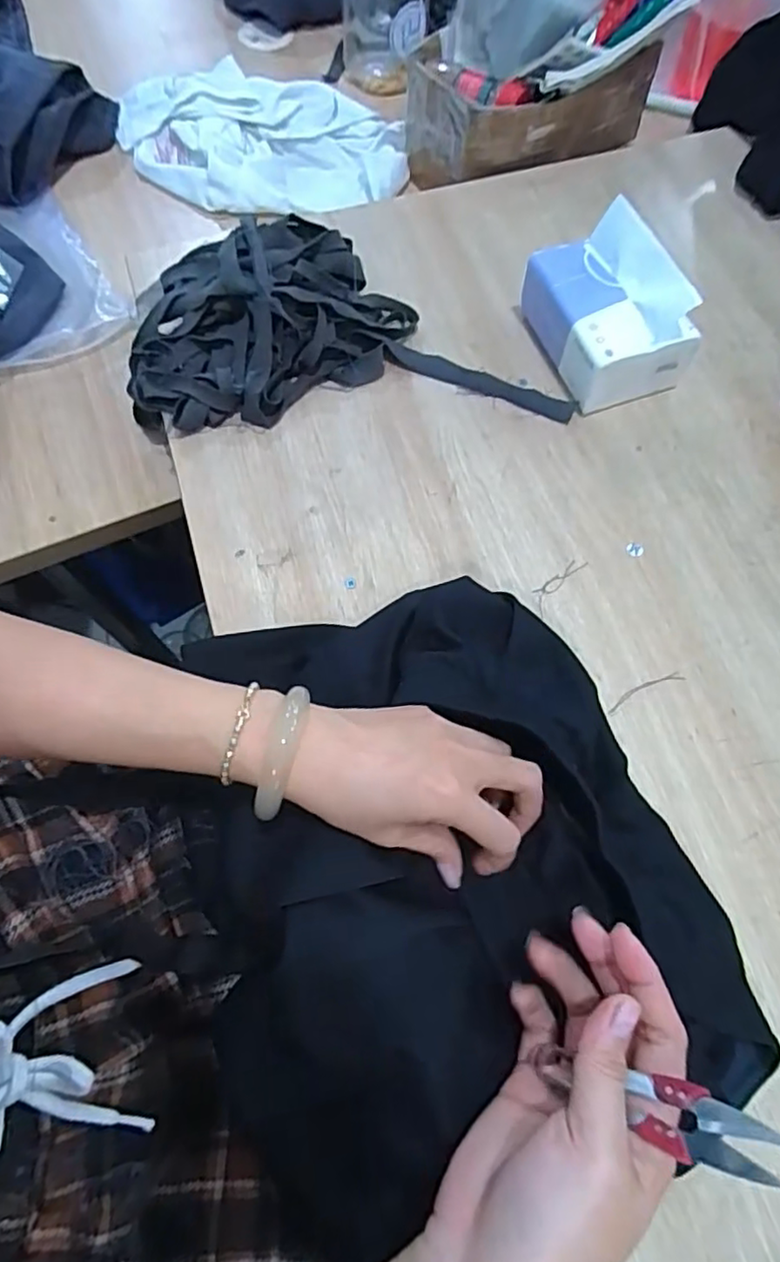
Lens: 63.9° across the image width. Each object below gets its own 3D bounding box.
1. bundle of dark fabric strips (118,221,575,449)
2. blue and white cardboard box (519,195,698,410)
[{"bbox_3d":[-0.039,-0.233,0.483,0.338,0.062,0.153,-6,69,-3],"label":"bundle of dark fabric strips"},{"bbox_3d":[0.161,-0.242,0.476,0.089,0.082,0.121,-25,71,-10],"label":"blue and white cardboard box"}]

